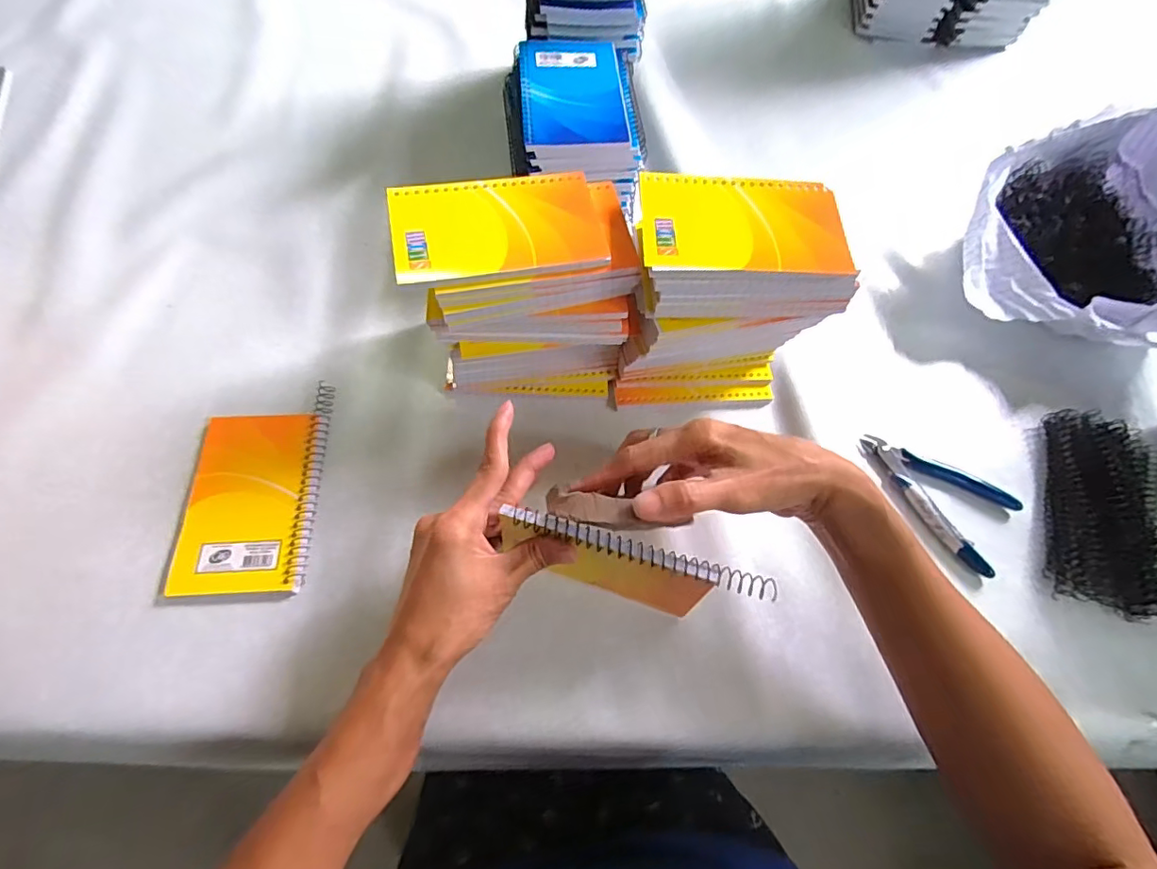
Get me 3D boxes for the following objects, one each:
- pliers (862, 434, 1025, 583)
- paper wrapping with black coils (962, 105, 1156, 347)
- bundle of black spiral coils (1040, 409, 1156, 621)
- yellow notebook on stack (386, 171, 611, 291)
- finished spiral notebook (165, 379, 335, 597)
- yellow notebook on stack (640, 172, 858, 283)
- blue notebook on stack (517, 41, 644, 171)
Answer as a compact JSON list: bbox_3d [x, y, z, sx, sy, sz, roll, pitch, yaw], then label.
[{"bbox_3d":[0.270,0.044,0.416,0.117,0.011,0.070,36,67,13],"label":"pliers"},{"bbox_3d":[0.475,-0.176,0.468,0.259,0.134,0.231,-41,73,-20],"label":"paper wrapping with black coils"},{"bbox_3d":[0.401,0.055,0.410,0.079,0.026,0.153,19,64,5],"label":"bundle of black spiral coils"},{"bbox_3d":[-0.051,-0.133,0.346,0.128,0.009,0.082,-11,65,-9],"label":"yellow notebook on stack"},{"bbox_3d":[-0.229,0.038,0.386,0.084,0.010,0.150,-1,64,-4],"label":"finished spiral notebook"},{"bbox_3d":[0.105,-0.133,0.347,0.128,0.009,0.079,2,64,-3],"label":"yellow notebook on stack"},{"bbox_3d":[0.000,-0.270,0.440,0.090,0.017,0.147,-3,64,-6],"label":"blue notebook on stack"}]

